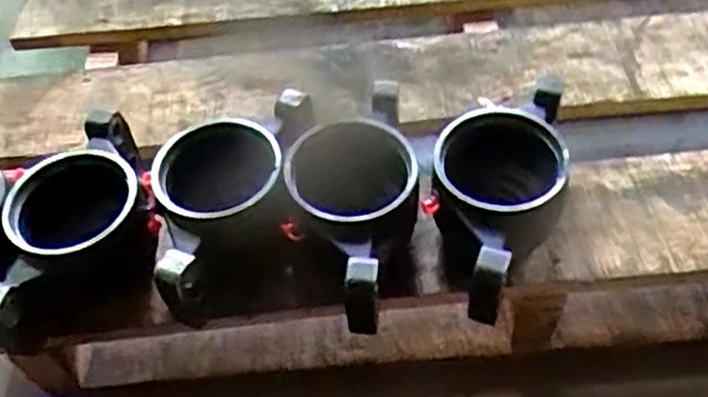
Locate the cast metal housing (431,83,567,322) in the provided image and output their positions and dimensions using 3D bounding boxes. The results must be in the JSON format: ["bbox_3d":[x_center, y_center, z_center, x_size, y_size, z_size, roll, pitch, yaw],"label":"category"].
[{"bbox_3d":[0.129,0.001,0.658,0.114,0.106,0.214,6,53,9],"label":"cast metal housing"}]

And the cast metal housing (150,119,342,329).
[{"bbox_3d":[-0.107,0.020,0.654,0.141,0.099,0.167,-17,53,-8],"label":"cast metal housing"}]

